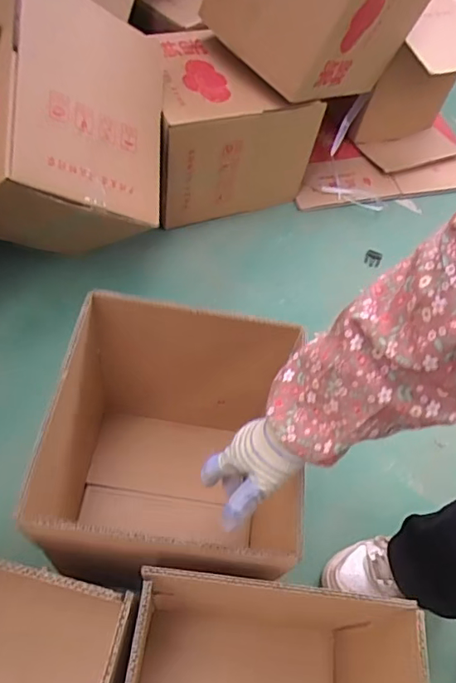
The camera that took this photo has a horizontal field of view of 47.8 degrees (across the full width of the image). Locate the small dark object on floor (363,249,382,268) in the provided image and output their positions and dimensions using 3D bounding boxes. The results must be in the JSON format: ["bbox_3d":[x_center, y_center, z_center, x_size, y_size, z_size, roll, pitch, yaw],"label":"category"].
[{"bbox_3d":[0.358,-0.205,1.271,0.040,0.011,0.051,23,57,6],"label":"small dark object on floor"}]

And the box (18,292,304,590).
[{"bbox_3d":[-0.077,0.161,0.724,0.284,0.340,0.309,6,57,-4],"label":"box"}]

